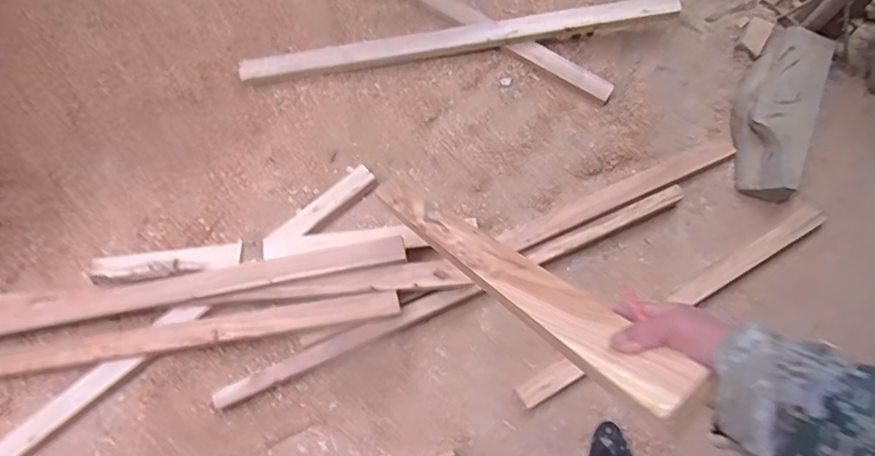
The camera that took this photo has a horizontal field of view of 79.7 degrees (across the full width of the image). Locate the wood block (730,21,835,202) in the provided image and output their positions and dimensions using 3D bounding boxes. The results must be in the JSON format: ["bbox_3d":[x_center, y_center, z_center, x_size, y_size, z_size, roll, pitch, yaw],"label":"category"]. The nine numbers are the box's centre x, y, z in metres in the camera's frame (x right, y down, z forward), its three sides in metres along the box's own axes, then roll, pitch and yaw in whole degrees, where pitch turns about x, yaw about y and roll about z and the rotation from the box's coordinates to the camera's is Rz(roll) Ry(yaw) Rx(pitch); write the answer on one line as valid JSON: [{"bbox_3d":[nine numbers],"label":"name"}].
[{"bbox_3d":[0.974,-0.352,1.478,0.217,0.100,0.564,28,74,9],"label":"wood block"}]

